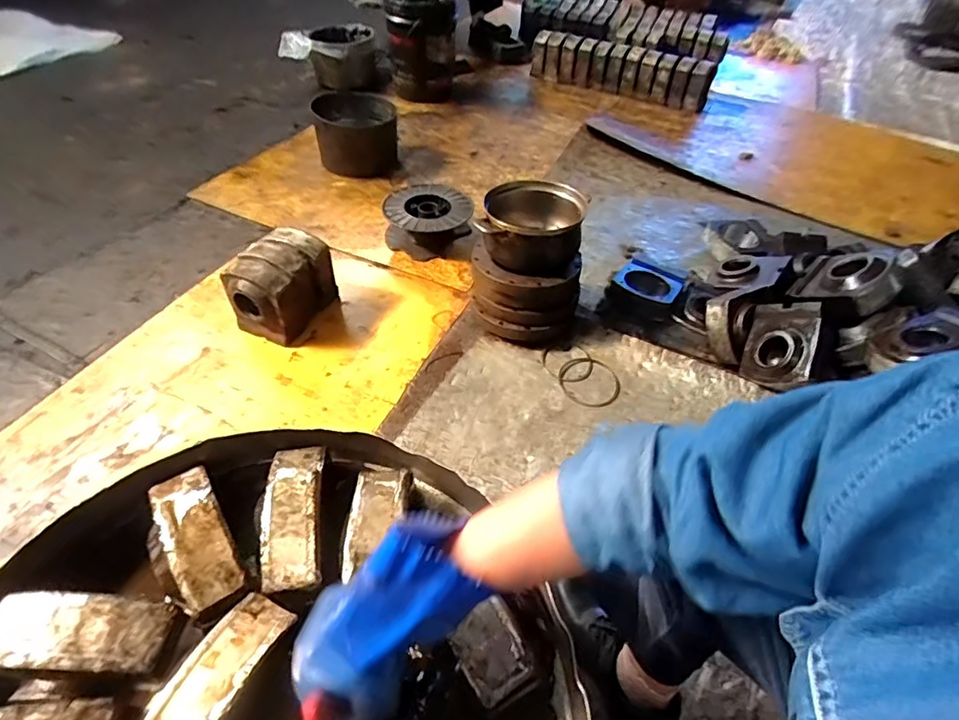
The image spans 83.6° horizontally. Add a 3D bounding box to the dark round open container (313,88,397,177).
[{"bbox_3d":[-0.410,-0.764,1.800,0.275,0.177,0.335,-11,50,-10],"label":"dark round open container"}]

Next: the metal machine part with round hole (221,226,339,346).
[{"bbox_3d":[-0.473,-0.187,1.296,0.156,0.162,0.227,20,51,16],"label":"metal machine part with round hole"}]

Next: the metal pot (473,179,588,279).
[{"bbox_3d":[0.119,-0.297,1.251,0.230,0.140,0.193,9,49,7],"label":"metal pot"}]

